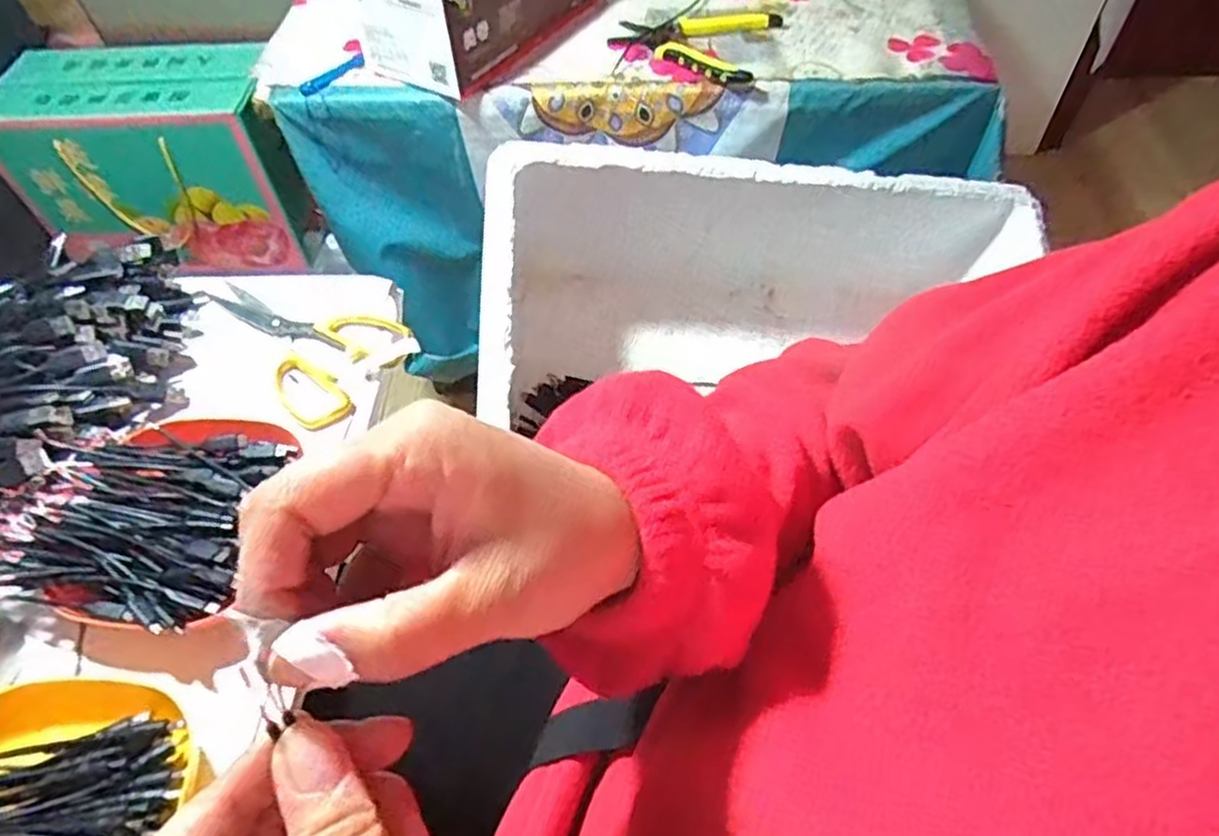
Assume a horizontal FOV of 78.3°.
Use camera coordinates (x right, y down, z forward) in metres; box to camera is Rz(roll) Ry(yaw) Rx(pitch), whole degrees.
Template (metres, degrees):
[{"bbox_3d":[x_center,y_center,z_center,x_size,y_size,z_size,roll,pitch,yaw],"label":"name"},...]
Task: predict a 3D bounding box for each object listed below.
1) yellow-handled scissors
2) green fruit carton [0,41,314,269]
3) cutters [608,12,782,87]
[{"bbox_3d":[-0.236,-0.061,0.557,0.173,0.011,0.099,28,60,21],"label":"yellow-handled scissors"},{"bbox_3d":[-0.563,-0.338,0.980,0.348,0.226,0.165,3,54,4],"label":"green fruit carton"},{"bbox_3d":[0.080,-0.381,0.748,0.154,0.013,0.123,17,56,14],"label":"cutters"}]

